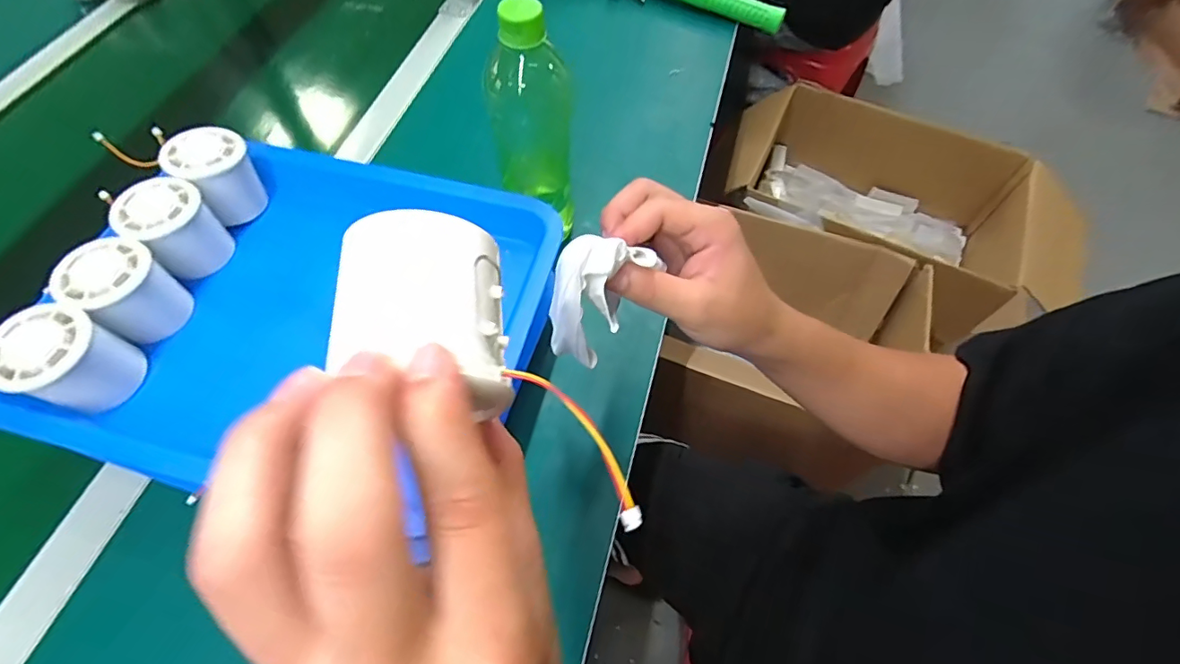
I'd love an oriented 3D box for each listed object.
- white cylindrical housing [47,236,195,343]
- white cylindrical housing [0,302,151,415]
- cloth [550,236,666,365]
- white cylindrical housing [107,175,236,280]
[{"bbox_3d":[-0.324,-0.028,0.364,0.051,0.054,0.053,0,60,0],"label":"white cylindrical housing"},{"bbox_3d":[-0.332,0.020,0.332,0.053,0.053,0.055,0,60,0],"label":"white cylindrical housing"},{"bbox_3d":[0.006,-0.024,0.286,0.037,0.061,0.065,26,63,14],"label":"cloth"},{"bbox_3d":[-0.313,-0.078,0.394,0.051,0.057,0.052,0,60,0],"label":"white cylindrical housing"}]

